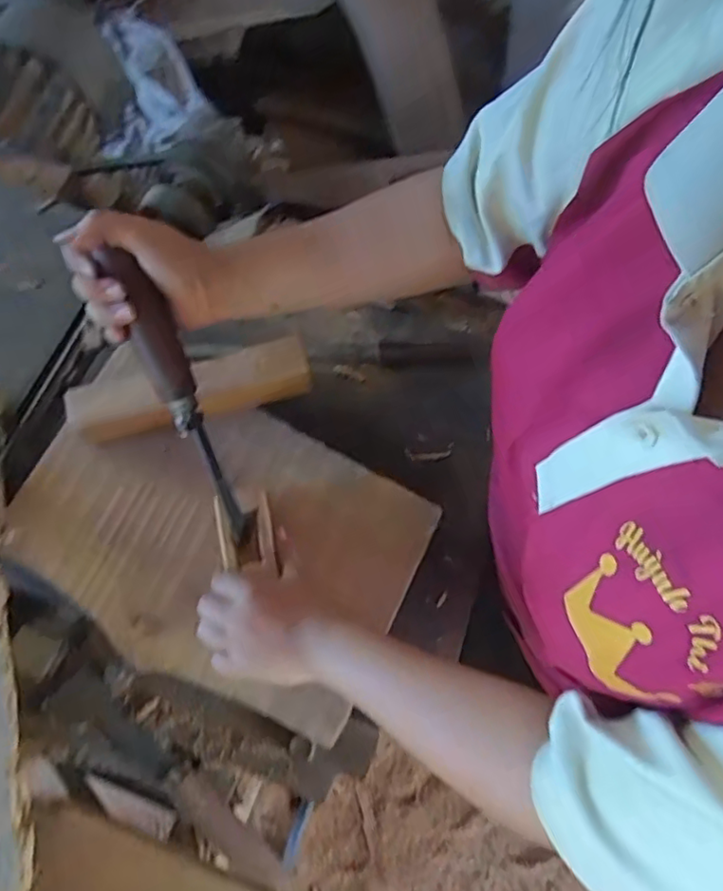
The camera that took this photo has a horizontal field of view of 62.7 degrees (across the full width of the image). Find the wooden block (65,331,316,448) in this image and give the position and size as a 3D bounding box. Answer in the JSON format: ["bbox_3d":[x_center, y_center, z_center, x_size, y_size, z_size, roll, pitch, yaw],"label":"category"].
[{"bbox_3d":[-0.158,-0.052,0.563,0.216,0.045,0.054,-14,68,-5],"label":"wooden block"}]

